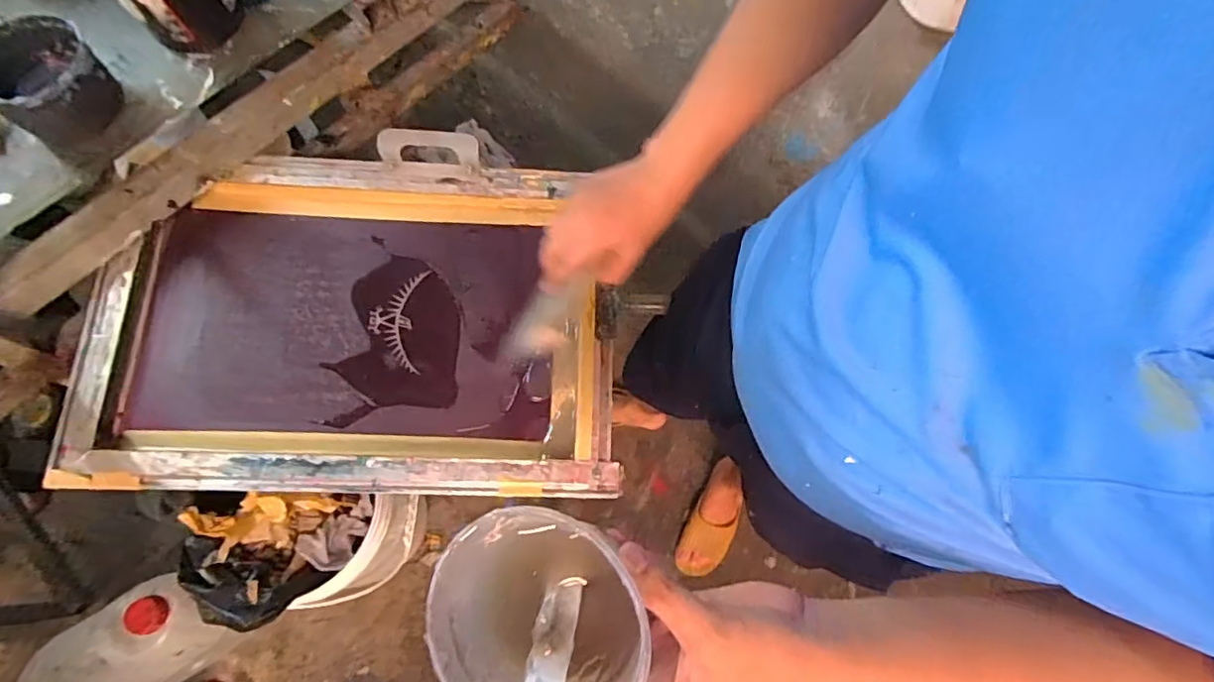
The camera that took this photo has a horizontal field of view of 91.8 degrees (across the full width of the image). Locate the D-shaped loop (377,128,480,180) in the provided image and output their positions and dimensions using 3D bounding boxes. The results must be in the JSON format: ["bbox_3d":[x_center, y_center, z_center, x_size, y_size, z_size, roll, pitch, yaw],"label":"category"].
[{"bbox_3d":[-0.214,-0.226,0.709,0.116,0.053,0.009,3,27,-7],"label":"D-shaped loop"}]

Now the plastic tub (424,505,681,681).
[{"bbox_3d":[-0.038,0.155,0.337,0.114,0.073,0.109,0,70,0],"label":"plastic tub"}]

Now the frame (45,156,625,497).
[{"bbox_3d":[-0.280,-0.026,0.686,0.563,0.050,0.389,3,73,-7],"label":"frame"}]

